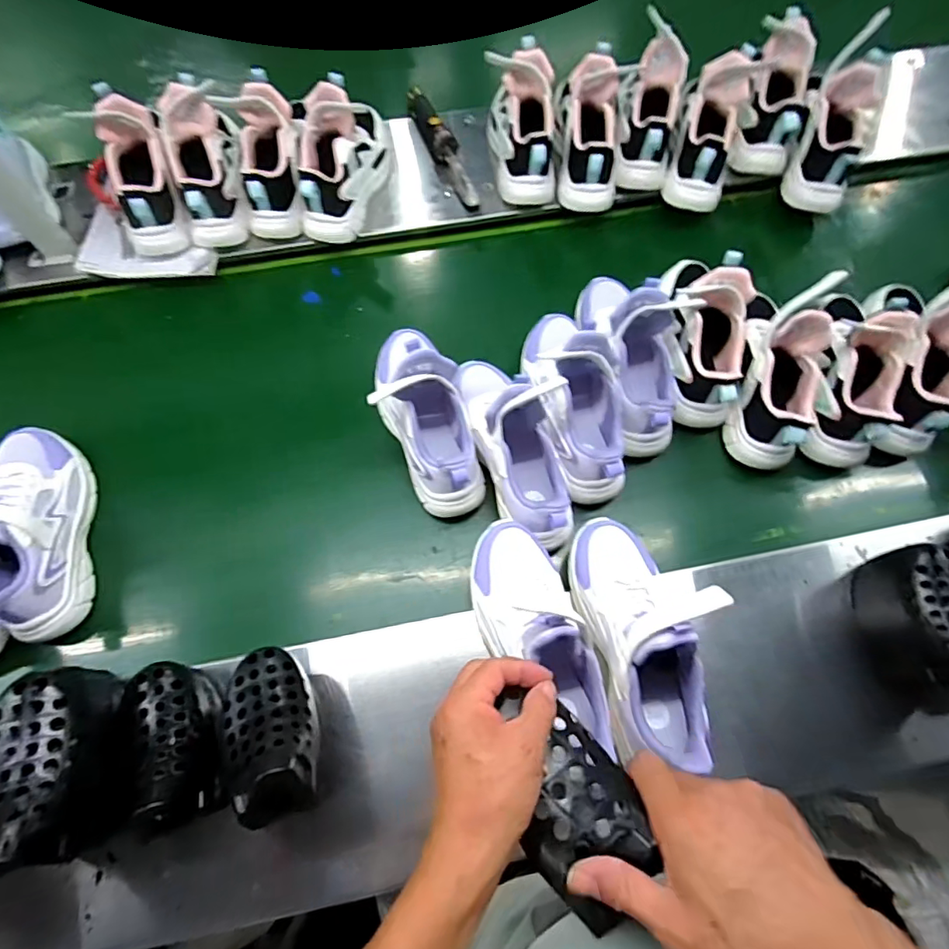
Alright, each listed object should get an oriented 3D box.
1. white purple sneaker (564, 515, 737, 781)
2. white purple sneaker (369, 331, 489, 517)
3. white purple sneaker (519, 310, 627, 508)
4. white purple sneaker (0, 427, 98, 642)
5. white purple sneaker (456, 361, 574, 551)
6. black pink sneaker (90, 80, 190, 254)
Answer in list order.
[{"bbox_3d":[0.161,0.139,0.495,0.085,0.124,0.227,-11,68,-3],"label":"white purple sneaker"},{"bbox_3d":[-0.057,-0.082,0.631,0.102,0.133,0.246,-24,69,-8],"label":"white purple sneaker"},{"bbox_3d":[0.122,-0.107,0.633,0.090,0.115,0.257,-11,68,-4],"label":"white purple sneaker"},{"bbox_3d":[-0.501,0.047,0.582,0.083,0.125,0.252,-14,68,-5],"label":"white purple sneaker"},{"bbox_3d":[0.048,-0.047,0.612,0.088,0.131,0.249,-14,68,-5],"label":"white purple sneaker"},{"bbox_3d":[-0.447,-0.400,0.711,0.084,0.159,0.134,-7,68,-2],"label":"black pink sneaker"}]

